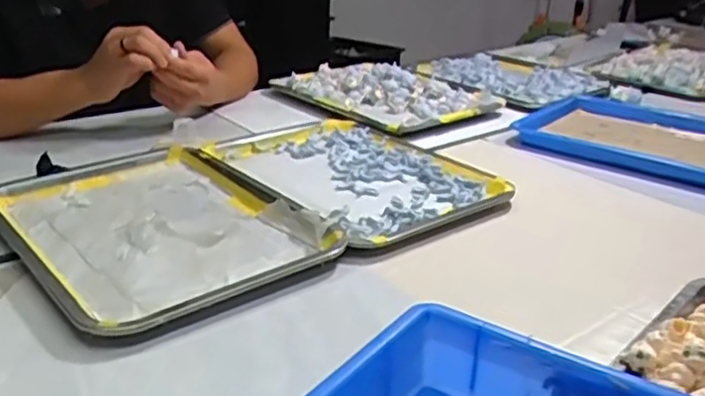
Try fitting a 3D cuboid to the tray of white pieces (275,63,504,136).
[{"bbox_3d":[0.060,-0.183,1.171,0.258,0.030,0.311,-17,30,-36],"label":"tray of white pieces"}]

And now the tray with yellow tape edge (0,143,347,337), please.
[{"bbox_3d":[-0.211,0.022,0.721,0.257,0.018,0.372,-19,31,-38],"label":"tray with yellow tape edge"}]

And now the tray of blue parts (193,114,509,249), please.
[{"bbox_3d":[-0.012,-0.031,0.879,0.260,0.030,0.374,-17,30,-35],"label":"tray of blue parts"}]

